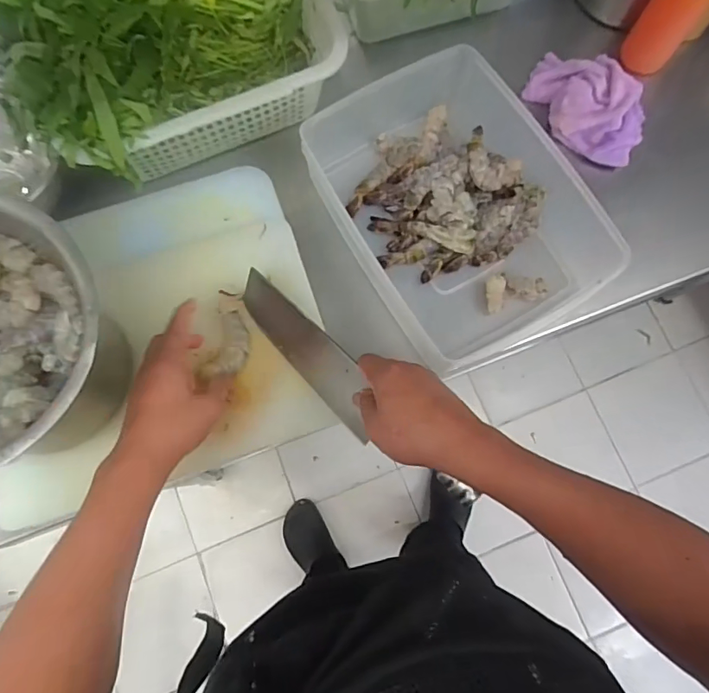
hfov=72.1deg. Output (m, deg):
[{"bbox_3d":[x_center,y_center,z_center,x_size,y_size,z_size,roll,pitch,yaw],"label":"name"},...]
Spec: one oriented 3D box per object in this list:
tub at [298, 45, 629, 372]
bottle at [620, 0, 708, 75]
[{"bbox_3d":[0.112,-0.168,0.593,0.252,0.105,0.351,-30,80,-6],"label":"tub"},{"bbox_3d":[0.409,-0.428,0.608,0.057,0.164,0.064,-25,80,-5],"label":"bottle"}]

